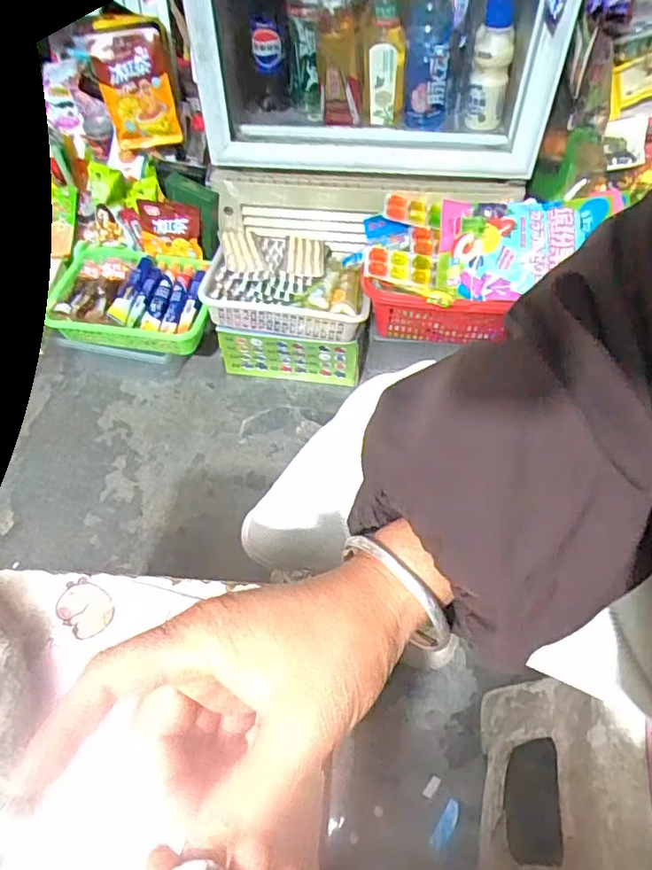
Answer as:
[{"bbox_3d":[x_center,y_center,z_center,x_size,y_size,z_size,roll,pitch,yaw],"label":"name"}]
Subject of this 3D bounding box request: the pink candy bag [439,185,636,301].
[{"bbox_3d":[0.307,-0.291,0.846,0.269,0.036,0.166,-4,76,16],"label":"pink candy bag"}]

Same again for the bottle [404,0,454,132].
[{"bbox_3d":[0.161,-0.586,0.868,0.069,0.199,0.061,6,55,4],"label":"bottle"}]

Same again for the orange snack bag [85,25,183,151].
[{"bbox_3d":[-0.307,-0.556,0.918,0.109,0.169,0.045,-15,56,-10],"label":"orange snack bag"}]

